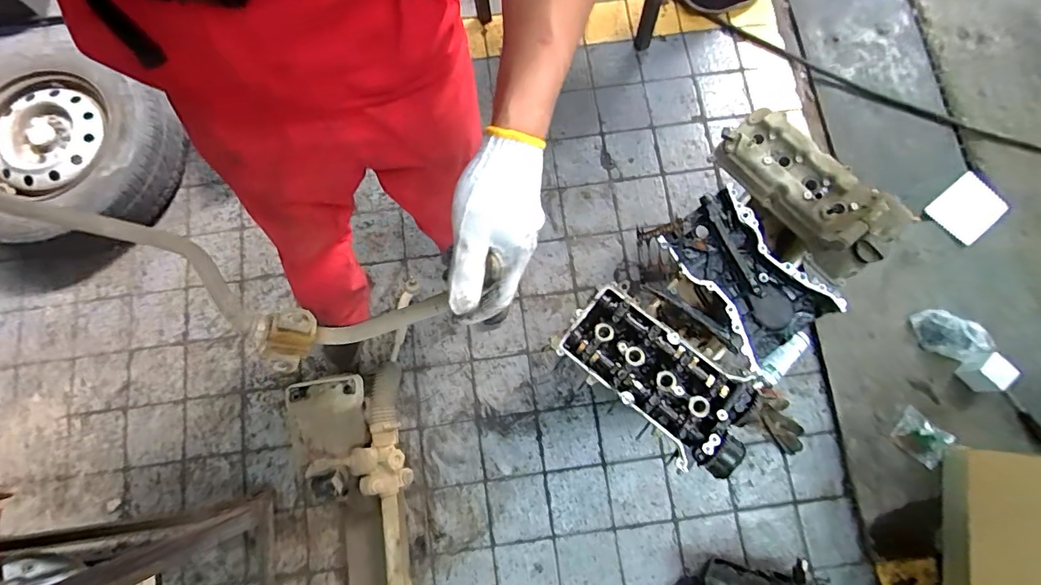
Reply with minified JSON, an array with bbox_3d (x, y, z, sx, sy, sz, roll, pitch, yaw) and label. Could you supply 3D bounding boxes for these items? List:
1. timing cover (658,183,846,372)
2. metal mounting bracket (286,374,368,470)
[{"bbox_3d":[0.495,-0.042,1.044,0.247,0.093,0.363,-34,79,-6],"label":"timing cover"},{"bbox_3d":[-0.445,0.294,1.084,0.178,0.050,0.187,-9,77,-1],"label":"metal mounting bracket"}]

